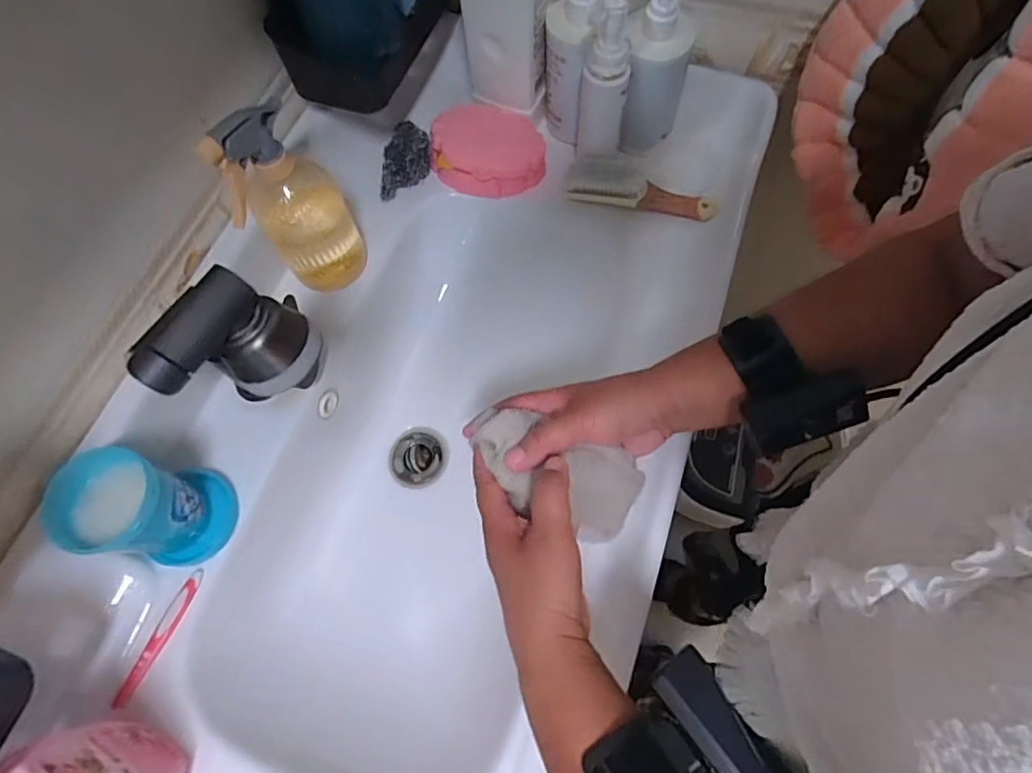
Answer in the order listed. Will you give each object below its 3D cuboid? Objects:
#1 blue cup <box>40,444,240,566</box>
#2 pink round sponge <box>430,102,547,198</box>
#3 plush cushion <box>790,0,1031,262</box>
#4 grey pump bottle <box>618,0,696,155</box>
[{"bbox_3d":[-0.301,0.100,0.458,0.090,0.109,0.084,8,68,5],"label":"blue cup"},{"bbox_3d":[-0.031,-0.260,0.604,0.120,0.066,0.076,-10,68,-2],"label":"pink round sponge"},{"bbox_3d":[0.346,-0.263,0.458,0.056,0.352,0.206,-17,68,-5],"label":"plush cushion"},{"bbox_3d":[0.137,-0.316,0.527,0.061,0.179,0.057,14,69,7],"label":"grey pump bottle"}]

